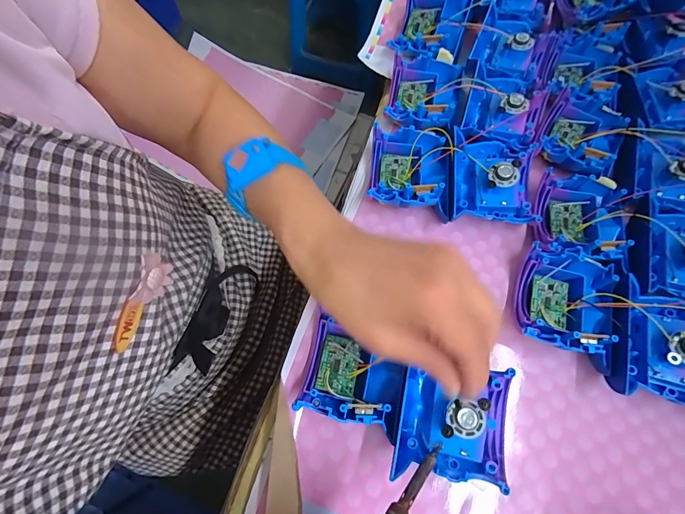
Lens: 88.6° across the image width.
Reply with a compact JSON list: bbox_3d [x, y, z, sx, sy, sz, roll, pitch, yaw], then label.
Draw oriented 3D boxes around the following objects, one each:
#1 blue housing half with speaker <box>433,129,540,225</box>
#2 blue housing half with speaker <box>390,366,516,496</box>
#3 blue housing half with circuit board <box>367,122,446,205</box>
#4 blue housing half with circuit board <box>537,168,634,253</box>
[{"bbox_3d":[0.140,-0.074,0.338,0.081,0.040,0.082,6,69,1],"label":"blue housing half with speaker"},{"bbox_3d":[0.082,0.121,0.258,0.075,0.033,0.080,12,70,3],"label":"blue housing half with speaker"},{"bbox_3d":[0.062,-0.085,0.340,0.066,0.033,0.079,5,69,1],"label":"blue housing half with circuit board"},{"bbox_3d":[0.220,-0.035,0.327,0.073,0.035,0.075,12,70,3],"label":"blue housing half with circuit board"}]

